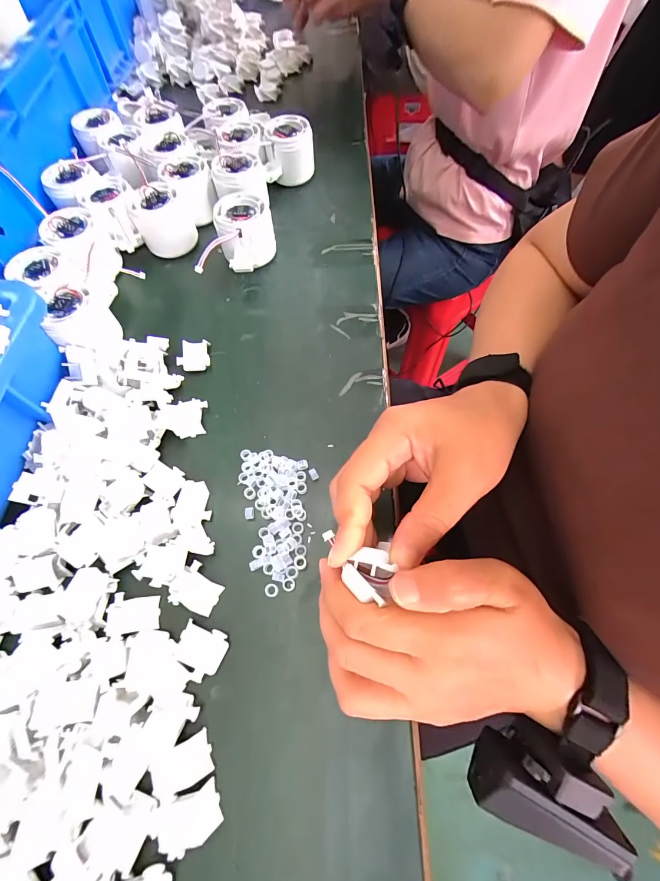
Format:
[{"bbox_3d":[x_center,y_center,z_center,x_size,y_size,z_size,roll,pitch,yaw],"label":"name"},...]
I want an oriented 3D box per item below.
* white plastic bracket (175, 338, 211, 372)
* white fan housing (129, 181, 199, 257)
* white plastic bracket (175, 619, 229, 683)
[{"bbox_3d":[-0.128,-0.079,0.334,0.029,0.015,0.027,-1,65,1],"label":"white plastic bracket"},{"bbox_3d":[-0.183,-0.241,0.394,0.056,0.056,0.047,-25,66,-9],"label":"white fan housing"},{"bbox_3d":[-0.085,0.137,0.231,0.031,0.012,0.028,22,67,12],"label":"white plastic bracket"}]

